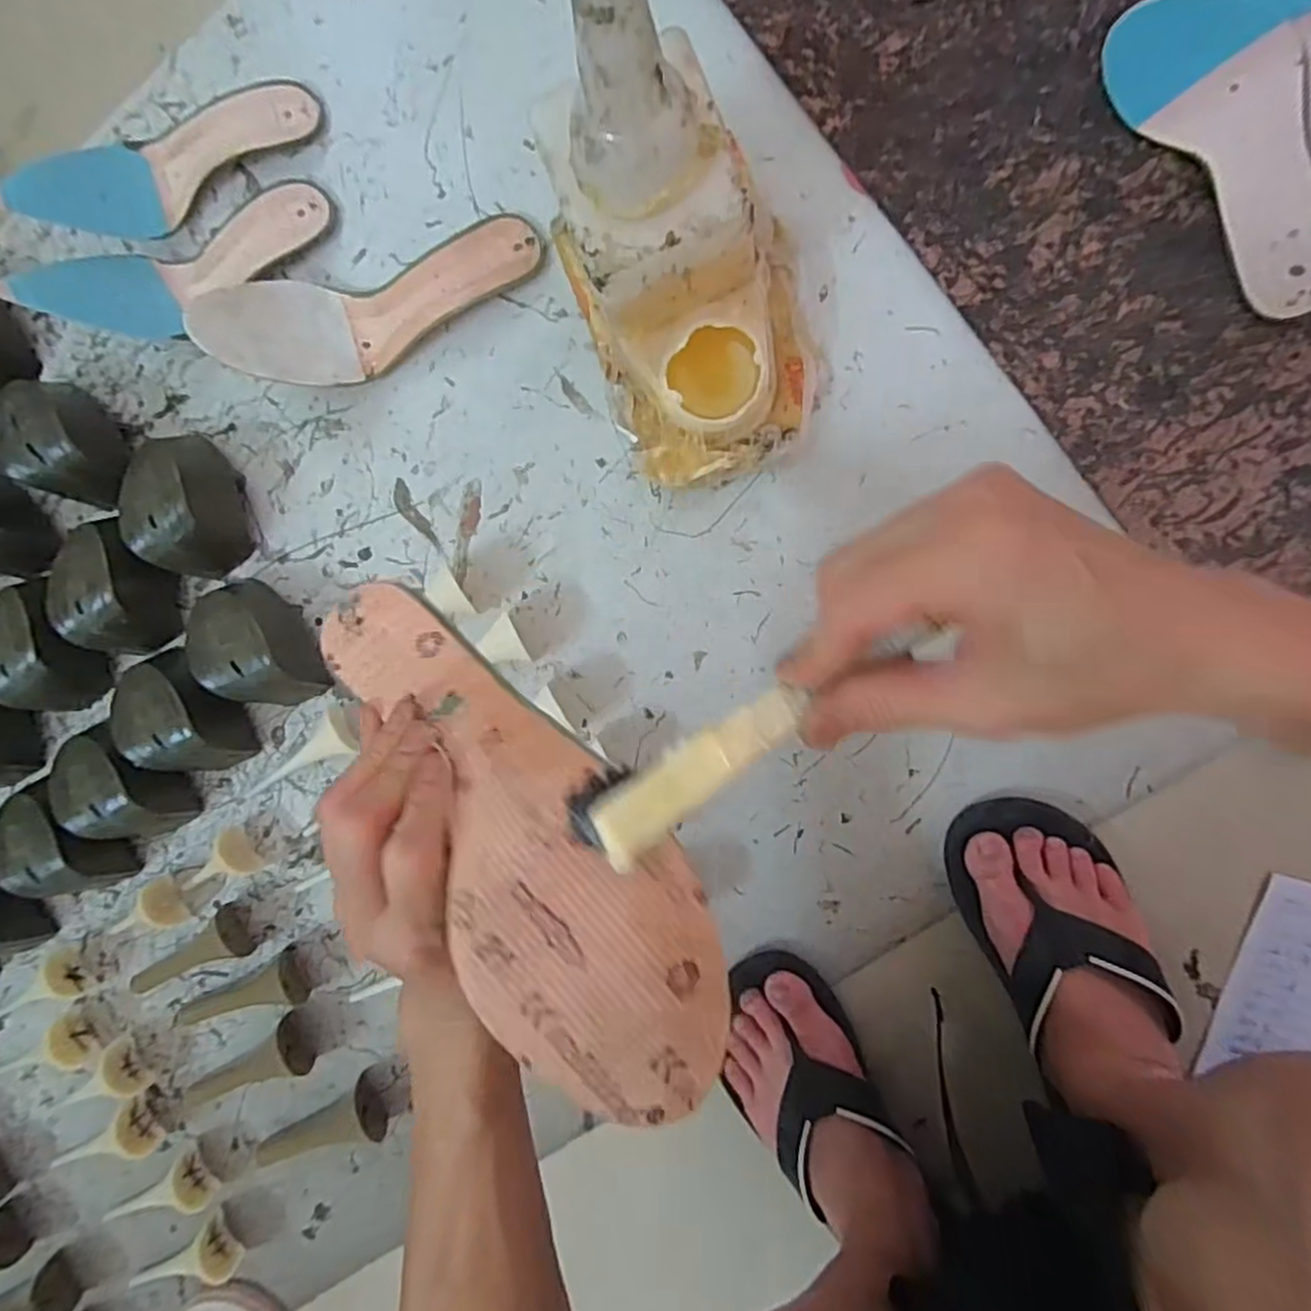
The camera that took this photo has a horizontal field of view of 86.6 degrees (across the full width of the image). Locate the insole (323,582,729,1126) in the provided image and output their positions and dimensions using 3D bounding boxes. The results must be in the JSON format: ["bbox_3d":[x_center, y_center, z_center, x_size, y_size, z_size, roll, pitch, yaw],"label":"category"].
[{"bbox_3d":[-0.058,0.054,0.268,0.078,0.052,0.243,-42,68,8],"label":"insole"}]

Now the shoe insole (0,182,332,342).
[{"bbox_3d":[-0.361,-0.302,0.519,0.224,0.077,0.067,-27,89,9],"label":"shoe insole"}]

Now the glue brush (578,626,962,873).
[{"bbox_3d":[0.012,0.040,0.240,0.085,0.018,0.029,-30,89,-9],"label":"glue brush"}]

